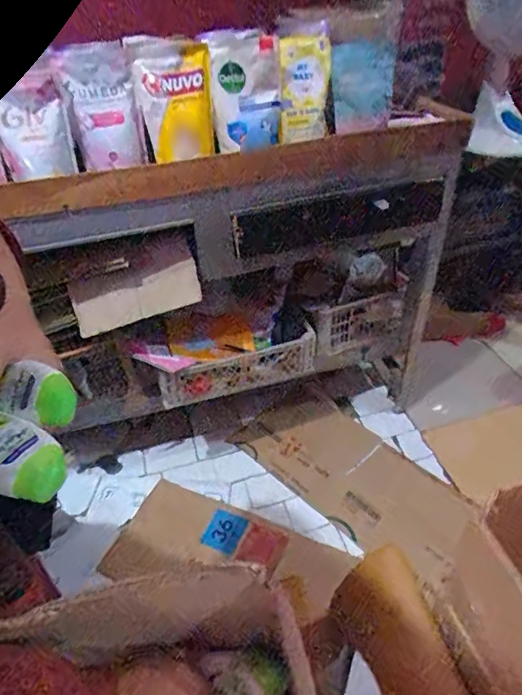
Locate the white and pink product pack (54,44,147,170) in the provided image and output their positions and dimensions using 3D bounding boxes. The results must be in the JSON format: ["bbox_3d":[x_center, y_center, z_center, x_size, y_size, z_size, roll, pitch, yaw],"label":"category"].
[{"bbox_3d":[-0.276,-0.422,0.855,0.114,0.174,0.114,-14,40,-10],"label":"white and pink product pack"}]

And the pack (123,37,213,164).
[{"bbox_3d":[-0.146,-0.423,0.835,0.122,0.185,0.018,-12,25,-9],"label":"pack"}]

